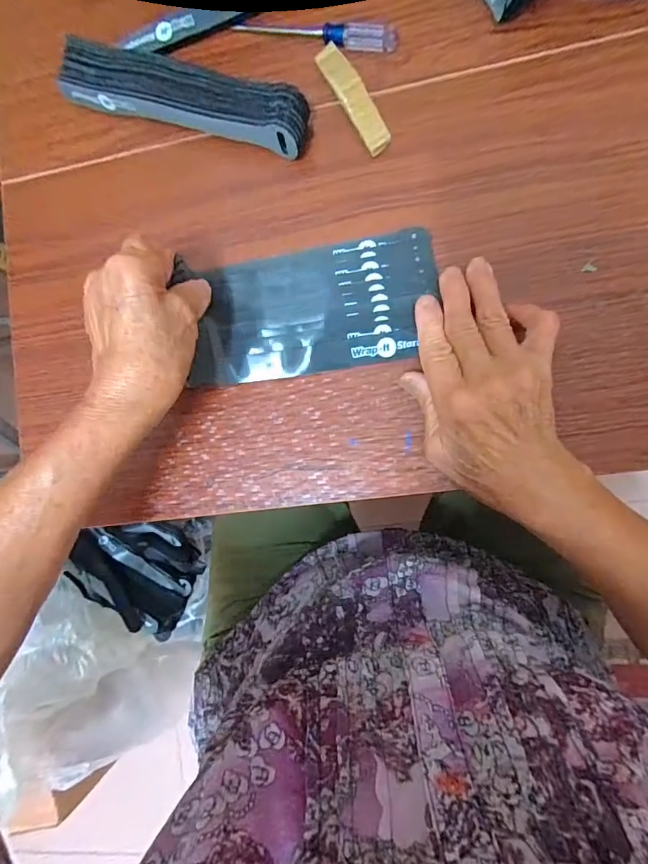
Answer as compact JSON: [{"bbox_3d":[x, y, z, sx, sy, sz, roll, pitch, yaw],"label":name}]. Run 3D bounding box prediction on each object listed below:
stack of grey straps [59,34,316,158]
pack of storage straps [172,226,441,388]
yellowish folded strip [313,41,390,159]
[{"bbox_3d":[-0.105,-0.249,0.319,0.200,0.026,0.045,19,90,9],"label":"stack of grey straps"},{"bbox_3d":[-0.010,-0.087,0.308,0.174,0.023,0.089,-8,86,8],"label":"pack of storage straps"},{"bbox_3d":[0.022,-0.240,0.313,0.019,0.007,0.087,-29,84,6],"label":"yellowish folded strip"}]

